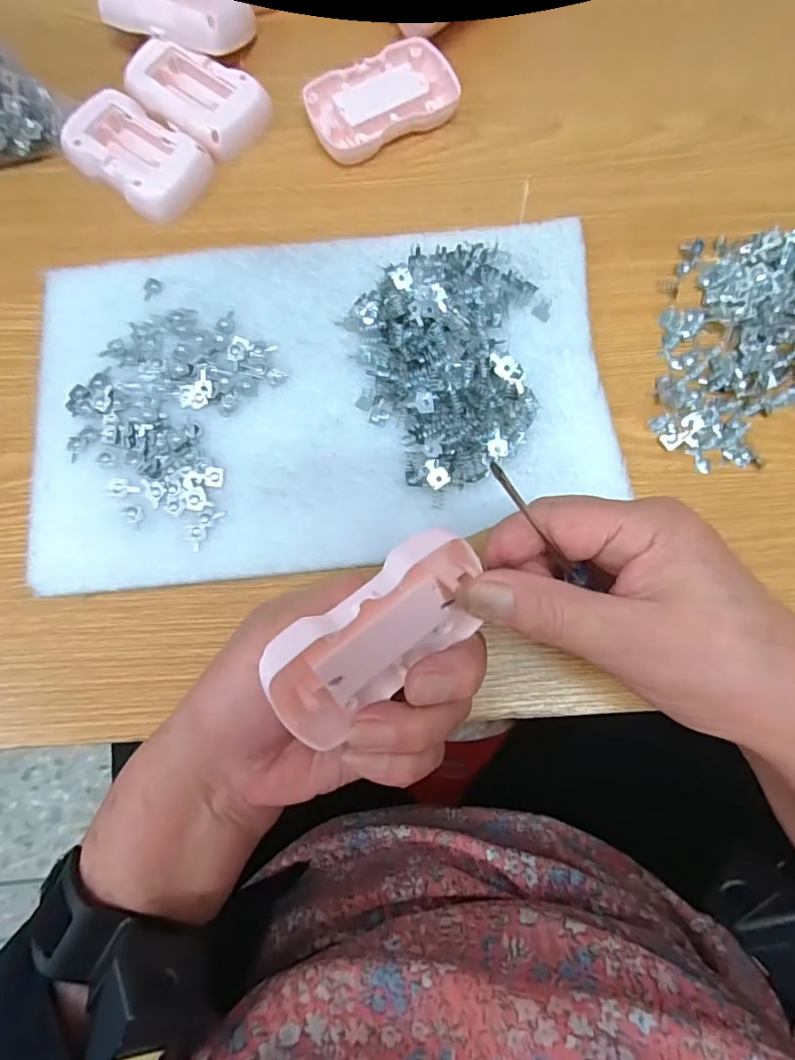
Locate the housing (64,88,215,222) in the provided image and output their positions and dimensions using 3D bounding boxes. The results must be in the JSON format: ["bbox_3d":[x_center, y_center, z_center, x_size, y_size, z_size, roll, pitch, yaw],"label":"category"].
[{"bbox_3d":[-0.153,-0.223,0.323,0.084,0.016,0.053,38,82,7],"label":"housing"}]

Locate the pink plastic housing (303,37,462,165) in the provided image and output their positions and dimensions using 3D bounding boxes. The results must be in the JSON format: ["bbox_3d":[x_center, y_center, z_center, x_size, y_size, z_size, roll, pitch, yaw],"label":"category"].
[{"bbox_3d":[-0.010,-0.263,0.332,0.088,0.016,0.052,-29,80,-5],"label":"pink plastic housing"}]

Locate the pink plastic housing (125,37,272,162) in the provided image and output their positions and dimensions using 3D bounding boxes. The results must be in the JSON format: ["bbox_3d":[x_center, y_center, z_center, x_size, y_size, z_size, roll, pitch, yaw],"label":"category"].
[{"bbox_3d":[-0.124,-0.266,0.333,0.085,0.016,0.050,37,81,7],"label":"pink plastic housing"}]

